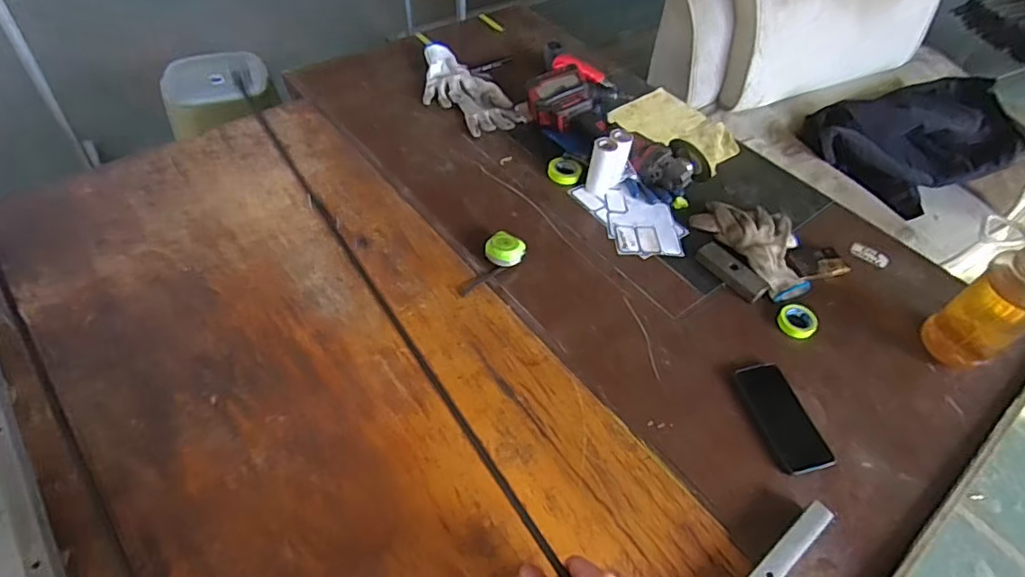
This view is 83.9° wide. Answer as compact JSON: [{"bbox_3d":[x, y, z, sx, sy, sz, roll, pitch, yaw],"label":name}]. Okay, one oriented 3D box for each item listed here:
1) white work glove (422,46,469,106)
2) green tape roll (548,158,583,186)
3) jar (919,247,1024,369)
[{"bbox_3d":[-0.145,-0.471,1.253,0.093,0.032,0.197,0,51,-6],"label":"white work glove"},{"bbox_3d":[0.099,-0.223,1.086,0.064,0.019,0.058,11,51,4],"label":"green tape roll"},{"bbox_3d":[0.679,0.019,0.789,0.084,0.230,0.095,-26,58,-24],"label":"jar"}]

